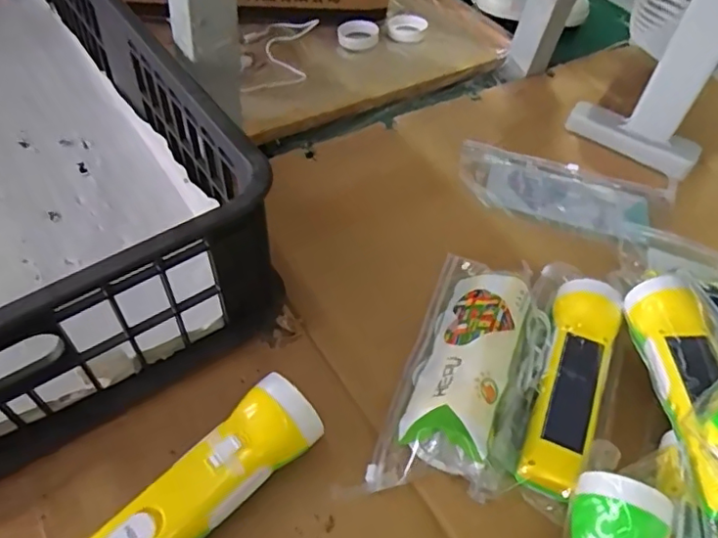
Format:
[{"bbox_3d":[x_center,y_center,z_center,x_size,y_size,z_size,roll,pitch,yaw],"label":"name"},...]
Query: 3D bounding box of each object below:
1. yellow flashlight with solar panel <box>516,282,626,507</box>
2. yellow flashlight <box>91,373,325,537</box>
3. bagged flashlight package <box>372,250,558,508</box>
[{"bbox_3d":[0.153,0.082,0.433,0.053,0.041,0.177,22,55,16],"label":"yellow flashlight with solar panel"},{"bbox_3d":[-0.097,0.139,0.354,0.049,0.044,0.168,37,61,25],"label":"yellow flashlight"},{"bbox_3d":[0.083,0.067,0.428,0.095,0.052,0.219,17,54,13],"label":"bagged flashlight package"}]

